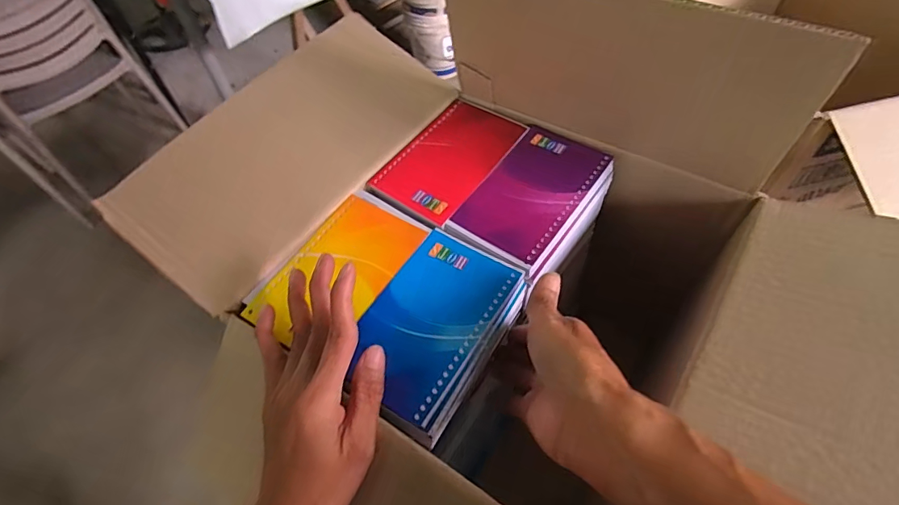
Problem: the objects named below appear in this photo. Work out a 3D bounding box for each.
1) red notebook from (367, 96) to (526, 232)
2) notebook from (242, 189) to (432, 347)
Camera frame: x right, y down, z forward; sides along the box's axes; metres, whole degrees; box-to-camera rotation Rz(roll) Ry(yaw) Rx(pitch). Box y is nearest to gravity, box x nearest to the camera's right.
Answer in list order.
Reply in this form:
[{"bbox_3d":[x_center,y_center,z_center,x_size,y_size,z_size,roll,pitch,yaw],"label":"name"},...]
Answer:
[{"bbox_3d":[0.002,-0.086,0.418,0.082,0.005,0.133,30,63,22],"label":"red notebook"},{"bbox_3d":[-0.083,0.010,0.360,0.081,0.013,0.139,29,59,23],"label":"notebook"}]

